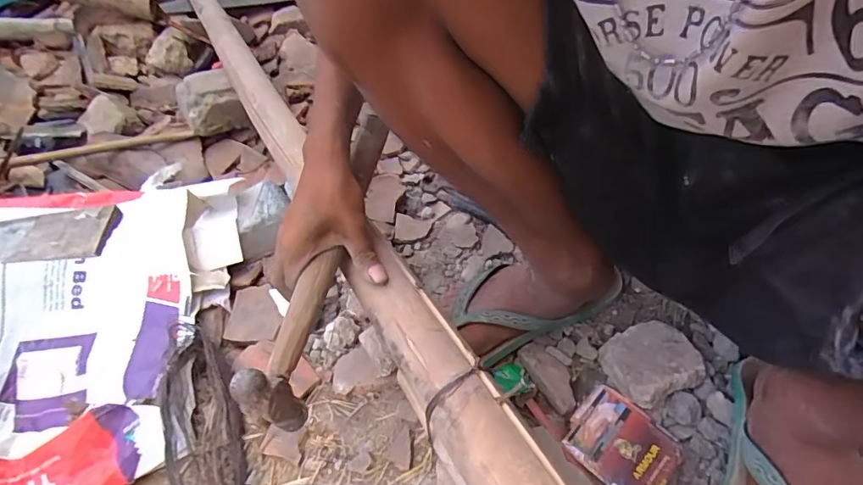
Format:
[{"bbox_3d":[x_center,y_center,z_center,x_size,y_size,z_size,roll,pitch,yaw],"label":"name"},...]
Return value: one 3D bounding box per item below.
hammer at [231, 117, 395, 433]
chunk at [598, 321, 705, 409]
[{"bbox_3d":[-0.097,0.004,0.460,0.028,0.077,0.320,7,58,13],"label":"hammer"},{"bbox_3d":[0.229,0.123,0.506,0.087,0.030,0.079,-23,45,-8],"label":"chunk"}]

